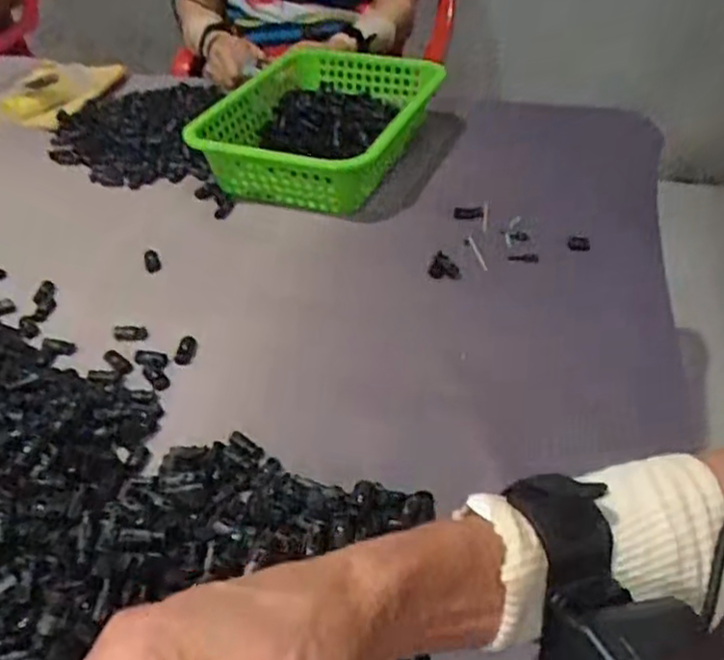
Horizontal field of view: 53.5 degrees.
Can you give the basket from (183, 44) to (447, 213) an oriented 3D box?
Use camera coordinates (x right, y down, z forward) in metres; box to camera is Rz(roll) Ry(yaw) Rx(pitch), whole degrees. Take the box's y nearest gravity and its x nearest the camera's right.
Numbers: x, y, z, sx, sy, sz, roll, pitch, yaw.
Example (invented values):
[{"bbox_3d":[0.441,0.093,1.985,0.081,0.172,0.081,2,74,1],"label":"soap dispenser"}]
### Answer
[{"bbox_3d":[-0.045,-0.241,0.847,0.218,0.076,0.300,14,43,17],"label":"basket"}]

